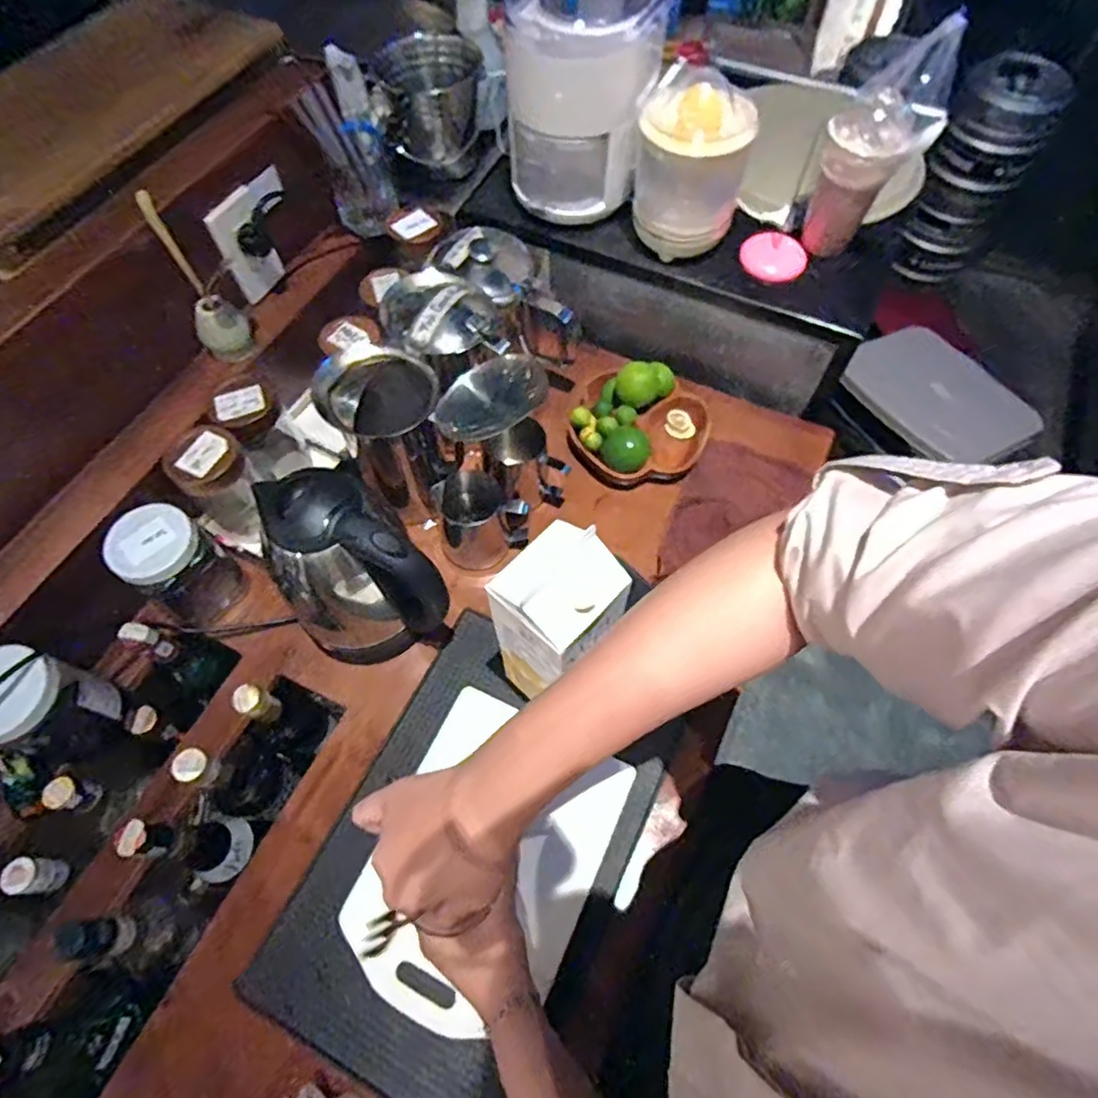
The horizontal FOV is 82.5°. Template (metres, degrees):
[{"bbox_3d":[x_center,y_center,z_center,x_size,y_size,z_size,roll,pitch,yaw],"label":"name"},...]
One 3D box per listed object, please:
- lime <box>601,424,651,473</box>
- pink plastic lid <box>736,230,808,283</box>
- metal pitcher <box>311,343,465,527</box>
[{"bbox_3d":[0.103,-0.130,0.842,0.062,0.059,0.058,0,62,0],"label":"lime"},{"bbox_3d":[0.299,-0.392,0.837,0.088,0.007,0.066,19,89,21],"label":"pink plastic lid"},{"bbox_3d":[-0.182,-0.129,0.756,0.122,0.201,0.120,0,62,0],"label":"metal pitcher"}]

